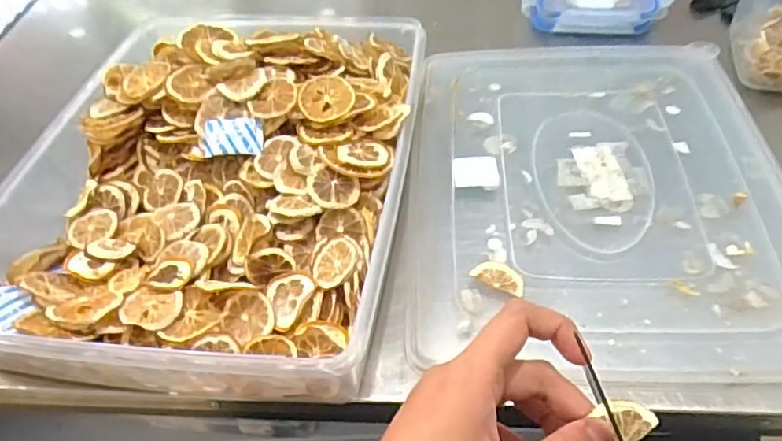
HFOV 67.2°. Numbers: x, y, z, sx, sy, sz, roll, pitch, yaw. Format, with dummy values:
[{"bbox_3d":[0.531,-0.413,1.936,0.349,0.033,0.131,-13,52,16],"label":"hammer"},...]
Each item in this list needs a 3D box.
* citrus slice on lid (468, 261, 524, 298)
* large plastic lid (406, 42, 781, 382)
[{"bbox_3d":[0.076,0.039,0.410,0.038,0.004,0.020,24,54,25],"label":"citrus slice on lid"},{"bbox_3d":[0.164,-0.043,0.477,0.277,0.009,0.356,1,48,7],"label":"large plastic lid"}]

